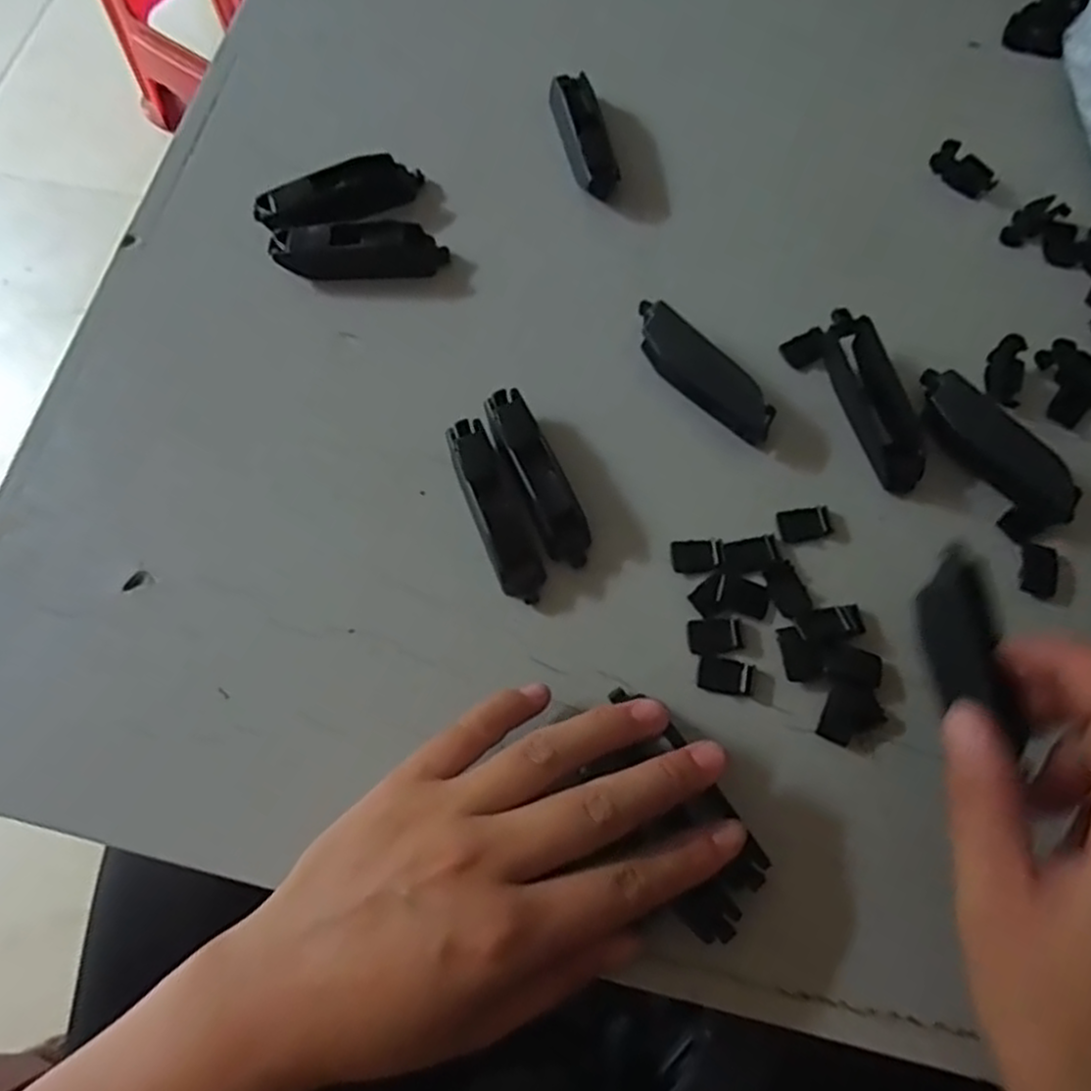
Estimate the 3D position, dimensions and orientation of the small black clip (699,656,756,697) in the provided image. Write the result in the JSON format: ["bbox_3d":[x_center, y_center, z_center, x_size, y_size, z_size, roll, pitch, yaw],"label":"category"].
[{"bbox_3d":[0.066,0.047,0.277,0.020,0.004,0.012,10,71,6],"label":"small black clip"}]

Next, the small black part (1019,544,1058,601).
[{"bbox_3d":[0.187,0.010,0.288,0.014,0.005,0.020,16,72,8],"label":"small black part"}]

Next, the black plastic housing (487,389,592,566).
[{"bbox_3d":[-0.003,-0.027,0.298,0.018,0.016,0.073,-24,71,-6],"label":"black plastic housing"}]

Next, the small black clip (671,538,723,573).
[{"bbox_3d":[0.058,0.004,0.292,0.019,0.004,0.012,-4,71,1],"label":"small black clip"}]

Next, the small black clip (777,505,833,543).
[{"bbox_3d":[0.101,-0.009,0.296,0.020,0.004,0.012,-10,71,-1],"label":"small black clip"}]

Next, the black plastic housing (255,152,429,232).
[{"bbox_3d":[-0.091,-0.157,0.343,0.073,0.016,0.025,-29,72,-8],"label":"black plastic housing"}]

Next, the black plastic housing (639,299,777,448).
[{"bbox_3d":[0.063,-0.070,0.310,0.019,0.017,0.072,-38,73,-10],"label":"black plastic housing"}]

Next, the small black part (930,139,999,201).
[{"bbox_3d":[0.190,-0.171,0.346,0.015,0.006,0.030,-37,73,-10],"label":"small black part"}]

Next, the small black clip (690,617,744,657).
[{"bbox_3d":[0.063,0.033,0.282,0.019,0.004,0.013,-4,71,1],"label":"small black clip"}]

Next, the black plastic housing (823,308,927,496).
[{"bbox_3d":[0.132,-0.058,0.304,0.020,0.017,0.073,-14,71,-2],"label":"black plastic housing"}]

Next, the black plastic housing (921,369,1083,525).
[{"bbox_3d":[0.171,-0.037,0.295,0.023,0.019,0.073,-35,73,-10],"label":"black plastic housing"}]

